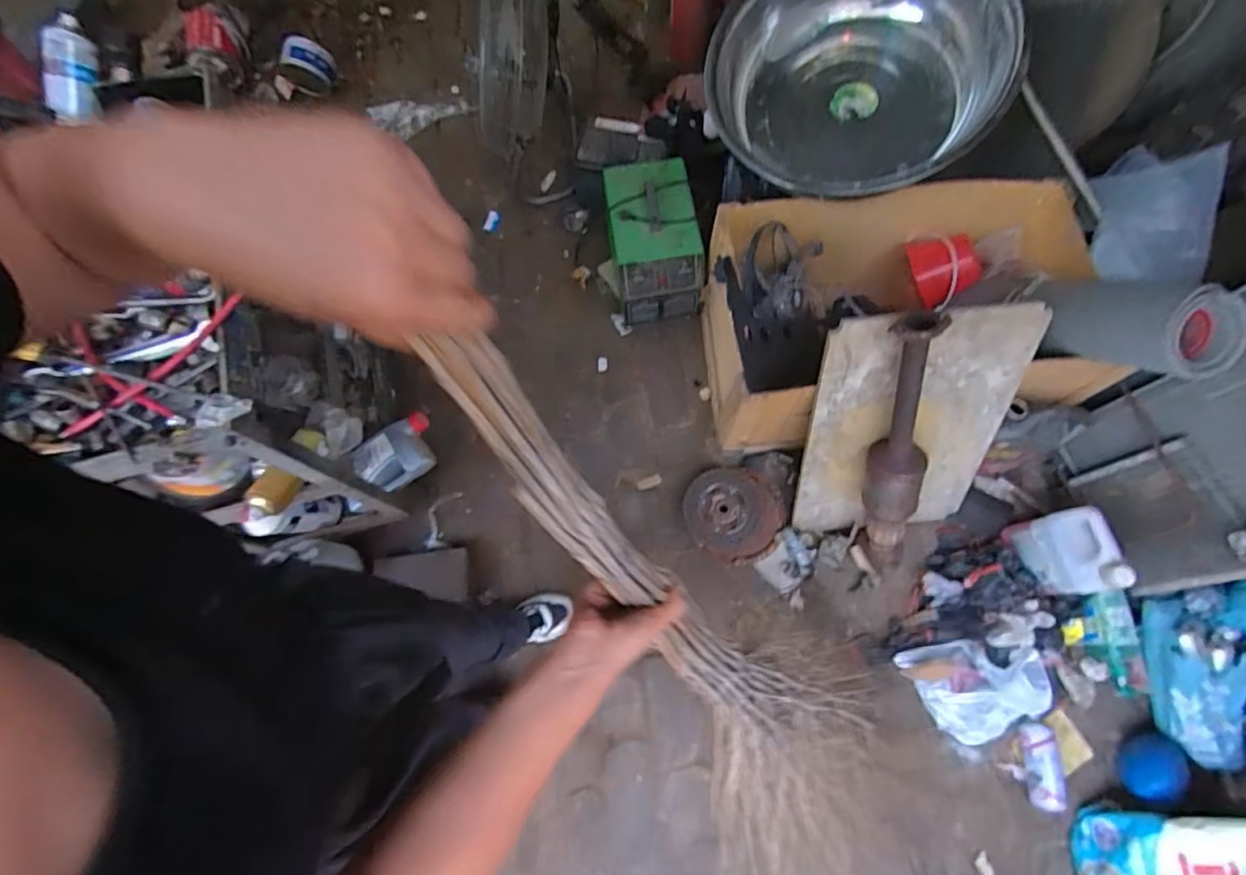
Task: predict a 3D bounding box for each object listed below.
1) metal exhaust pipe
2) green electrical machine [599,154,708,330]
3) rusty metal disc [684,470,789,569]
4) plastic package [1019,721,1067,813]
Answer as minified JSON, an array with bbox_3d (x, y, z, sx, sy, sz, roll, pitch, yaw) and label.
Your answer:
[{"bbox_3d":[0.561,0.044,1.174,0.104,0.661,0.109,-18,40,-5],"label":"metal exhaust pipe"},{"bbox_3d":[0.073,-0.506,1.507,0.217,0.250,0.358,-10,71,-2],"label":"green electrical machine"},{"bbox_3d":[0.267,0.185,1.394,0.232,0.023,0.218,-1,85,14],"label":"rusty metal disc"},{"bbox_3d":[0.881,0.686,1.193,0.075,0.043,0.172,7,72,3],"label":"plastic package"}]

